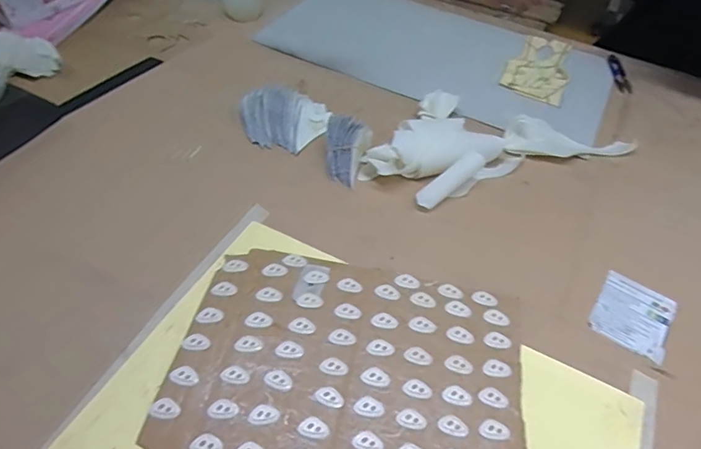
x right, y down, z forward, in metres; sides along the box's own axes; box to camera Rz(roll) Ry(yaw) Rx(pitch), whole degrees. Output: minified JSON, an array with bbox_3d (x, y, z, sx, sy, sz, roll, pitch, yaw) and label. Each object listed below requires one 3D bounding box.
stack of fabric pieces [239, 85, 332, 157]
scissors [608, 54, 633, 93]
[{"bbox_3d":[-0.088,-0.142,0.644,0.125,0.055,0.078,-4,50,-8],"label":"stack of fabric pieces"},{"bbox_3d":[0.460,-0.258,0.803,0.022,0.009,0.103,5,49,0],"label":"scissors"}]

